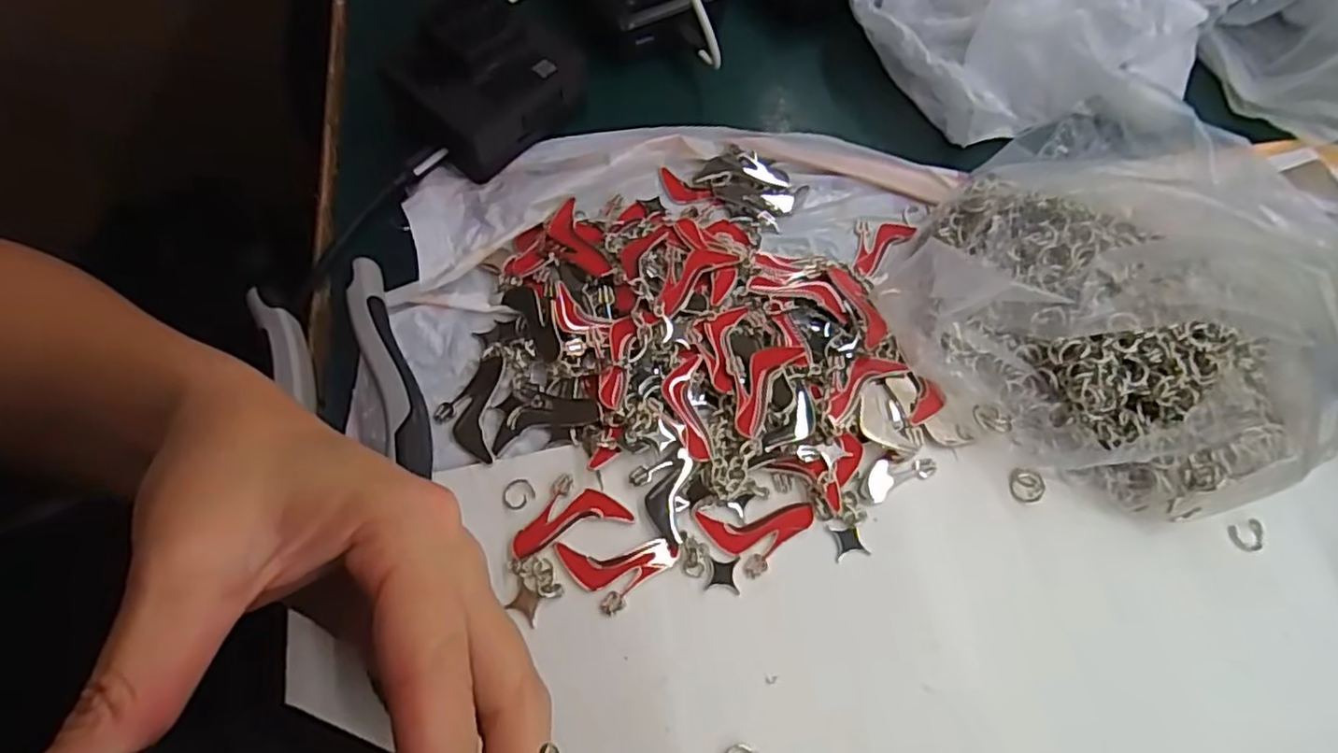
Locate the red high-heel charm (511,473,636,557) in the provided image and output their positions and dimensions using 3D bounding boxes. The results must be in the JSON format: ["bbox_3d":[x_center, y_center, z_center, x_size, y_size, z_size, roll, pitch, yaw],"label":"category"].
[{"bbox_3d":[-0.040,0.051,0.269,0.046,0.004,0.025,-17,67,-10],"label":"red high-heel charm"}]

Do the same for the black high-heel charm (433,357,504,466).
[{"bbox_3d":[-0.084,0.013,0.286,0.025,0.004,0.046,2,65,-1],"label":"black high-heel charm"}]

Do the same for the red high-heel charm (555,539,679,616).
[{"bbox_3d":[-0.019,0.075,0.259,0.045,0.004,0.025,-2,65,-3],"label":"red high-heel charm"}]

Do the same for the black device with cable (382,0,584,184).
[{"bbox_3d":[-0.089,-0.148,0.337,0.071,0.042,0.078,42,70,16],"label":"black device with cable"}]

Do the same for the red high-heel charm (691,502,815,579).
[{"bbox_3d":[0.034,0.063,0.268,0.046,0.004,0.026,-3,65,-3],"label":"red high-heel charm"}]

